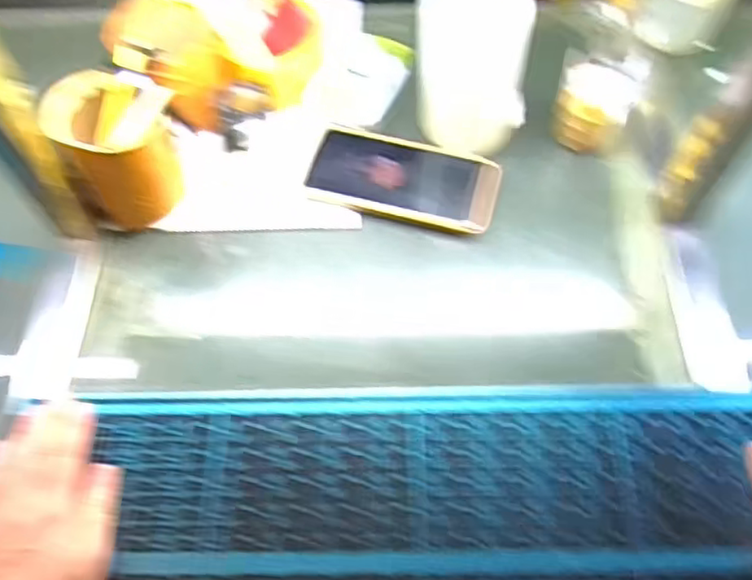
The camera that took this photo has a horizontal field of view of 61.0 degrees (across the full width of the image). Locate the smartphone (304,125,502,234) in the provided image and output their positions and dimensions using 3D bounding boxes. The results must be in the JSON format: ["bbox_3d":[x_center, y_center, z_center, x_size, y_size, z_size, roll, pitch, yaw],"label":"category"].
[{"bbox_3d":[0.024,-0.097,0.556,0.160,0.016,0.075,14,70,8],"label":"smartphone"}]

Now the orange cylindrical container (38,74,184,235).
[{"bbox_3d":[-0.203,-0.114,0.513,0.085,0.124,0.085,0,61,0],"label":"orange cylindrical container"}]

